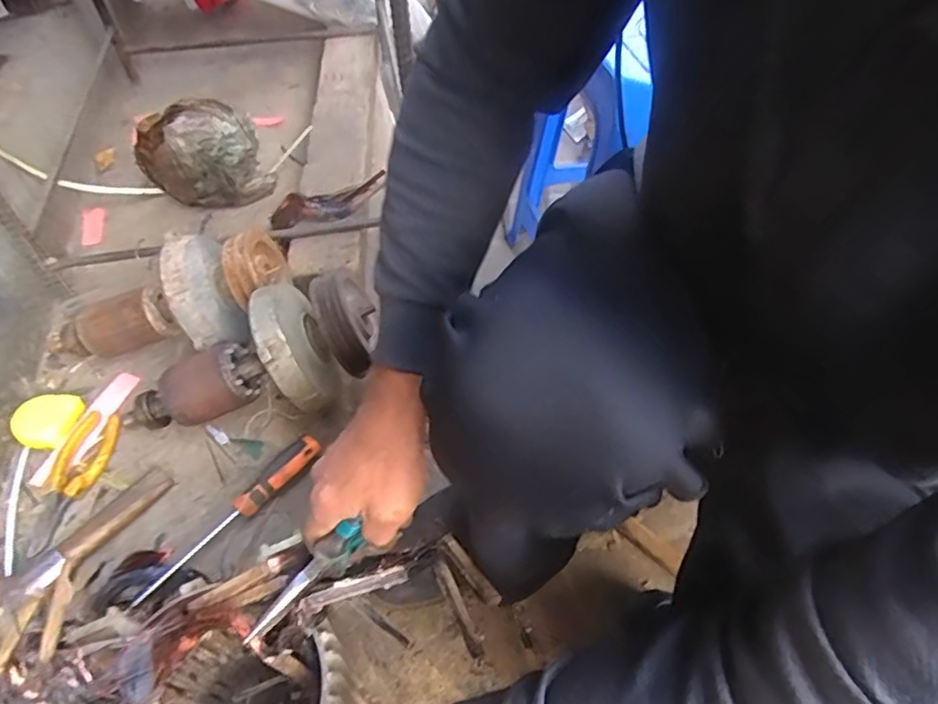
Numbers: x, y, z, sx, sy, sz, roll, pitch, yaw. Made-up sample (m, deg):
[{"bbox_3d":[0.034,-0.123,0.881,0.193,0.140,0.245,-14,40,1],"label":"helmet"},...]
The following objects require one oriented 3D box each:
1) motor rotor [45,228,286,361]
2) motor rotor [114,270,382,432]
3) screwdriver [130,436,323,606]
[{"bbox_3d":[-0.385,-0.050,0.740,0.328,0.125,0.137,-20,52,13],"label":"motor rotor"},{"bbox_3d":[-0.252,0.022,0.665,0.309,0.118,0.120,-25,53,8],"label":"motor rotor"},{"bbox_3d":[-0.244,0.174,0.630,0.025,0.032,0.224,32,59,23],"label":"screwdriver"}]

